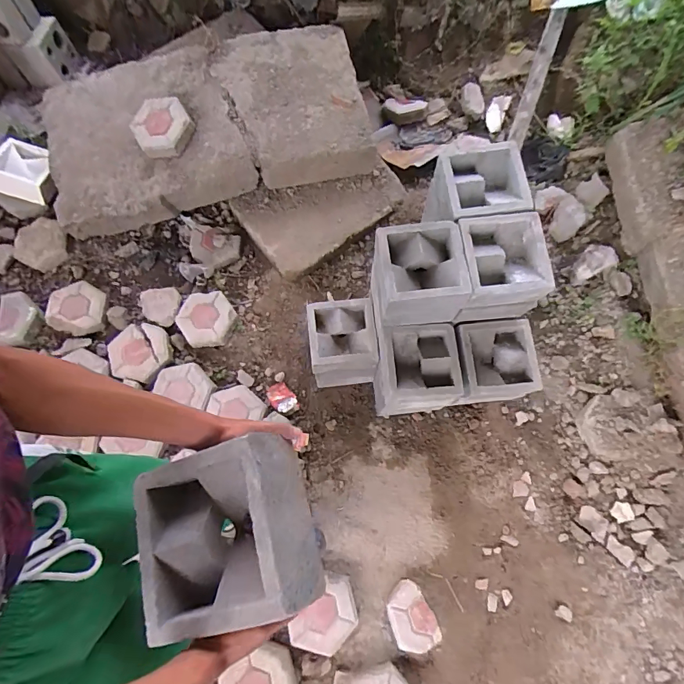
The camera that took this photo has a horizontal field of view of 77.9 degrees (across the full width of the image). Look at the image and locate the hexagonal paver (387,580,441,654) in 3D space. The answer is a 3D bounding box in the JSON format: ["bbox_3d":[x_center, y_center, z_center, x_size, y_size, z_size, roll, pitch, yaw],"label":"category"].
[{"bbox_3d":[0.203,0.812,1.248,0.131,0.047,0.187,-20,72,-7],"label":"hexagonal paver"}]

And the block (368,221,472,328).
[{"bbox_3d":[0.189,-0.167,1.091,0.209,0.188,0.205,-3,70,-1],"label":"block"}]

